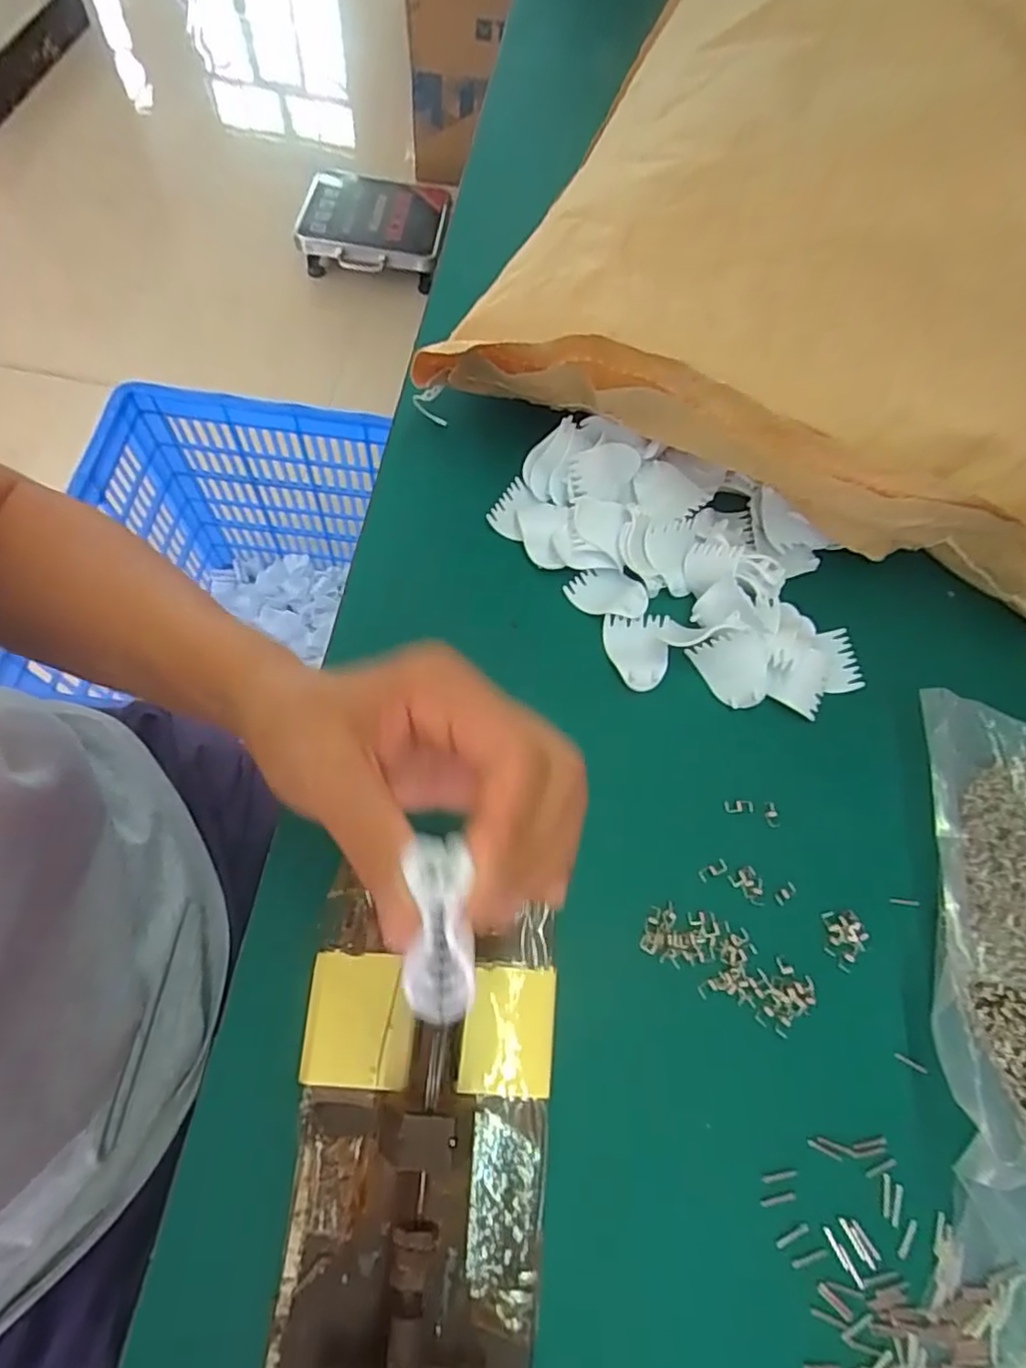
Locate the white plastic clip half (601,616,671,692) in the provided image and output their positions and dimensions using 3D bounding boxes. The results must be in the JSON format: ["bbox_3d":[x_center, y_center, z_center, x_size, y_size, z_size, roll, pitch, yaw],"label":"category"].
[{"bbox_3d":[0.072,-0.019,0.373,0.035,0.009,0.045,-5,66,-8],"label":"white plastic clip half"}]

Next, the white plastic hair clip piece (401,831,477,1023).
[{"bbox_3d":[-0.021,0.072,0.179,0.019,0.014,0.058,0,104,-2],"label":"white plastic hair clip piece"}]

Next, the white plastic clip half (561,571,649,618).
[{"bbox_3d":[0.057,-0.056,0.384,0.048,0.011,0.032,11,65,-1],"label":"white plastic clip half"}]

